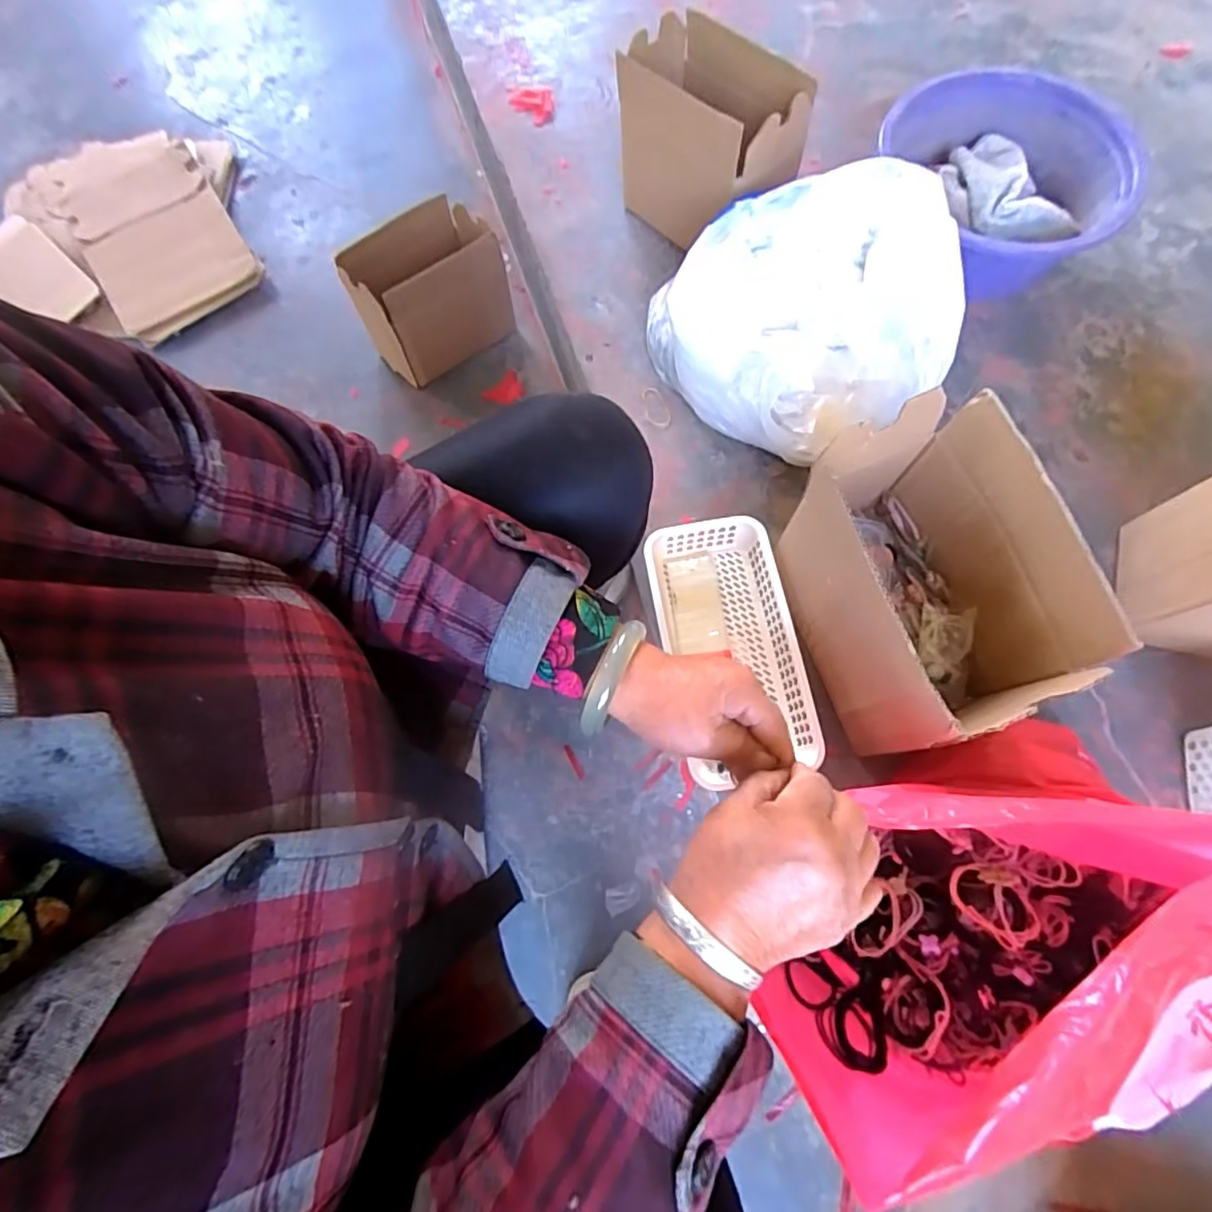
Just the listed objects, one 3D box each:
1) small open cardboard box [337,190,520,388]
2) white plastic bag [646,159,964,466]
[{"bbox_3d":[-0.265,-0.472,0.923,0.218,0.178,0.122,-29,74,-7],"label":"small open cardboard box"},{"bbox_3d":[0.200,-0.310,0.656,0.246,0.185,0.285,-36,75,-10],"label":"white plastic bag"}]

